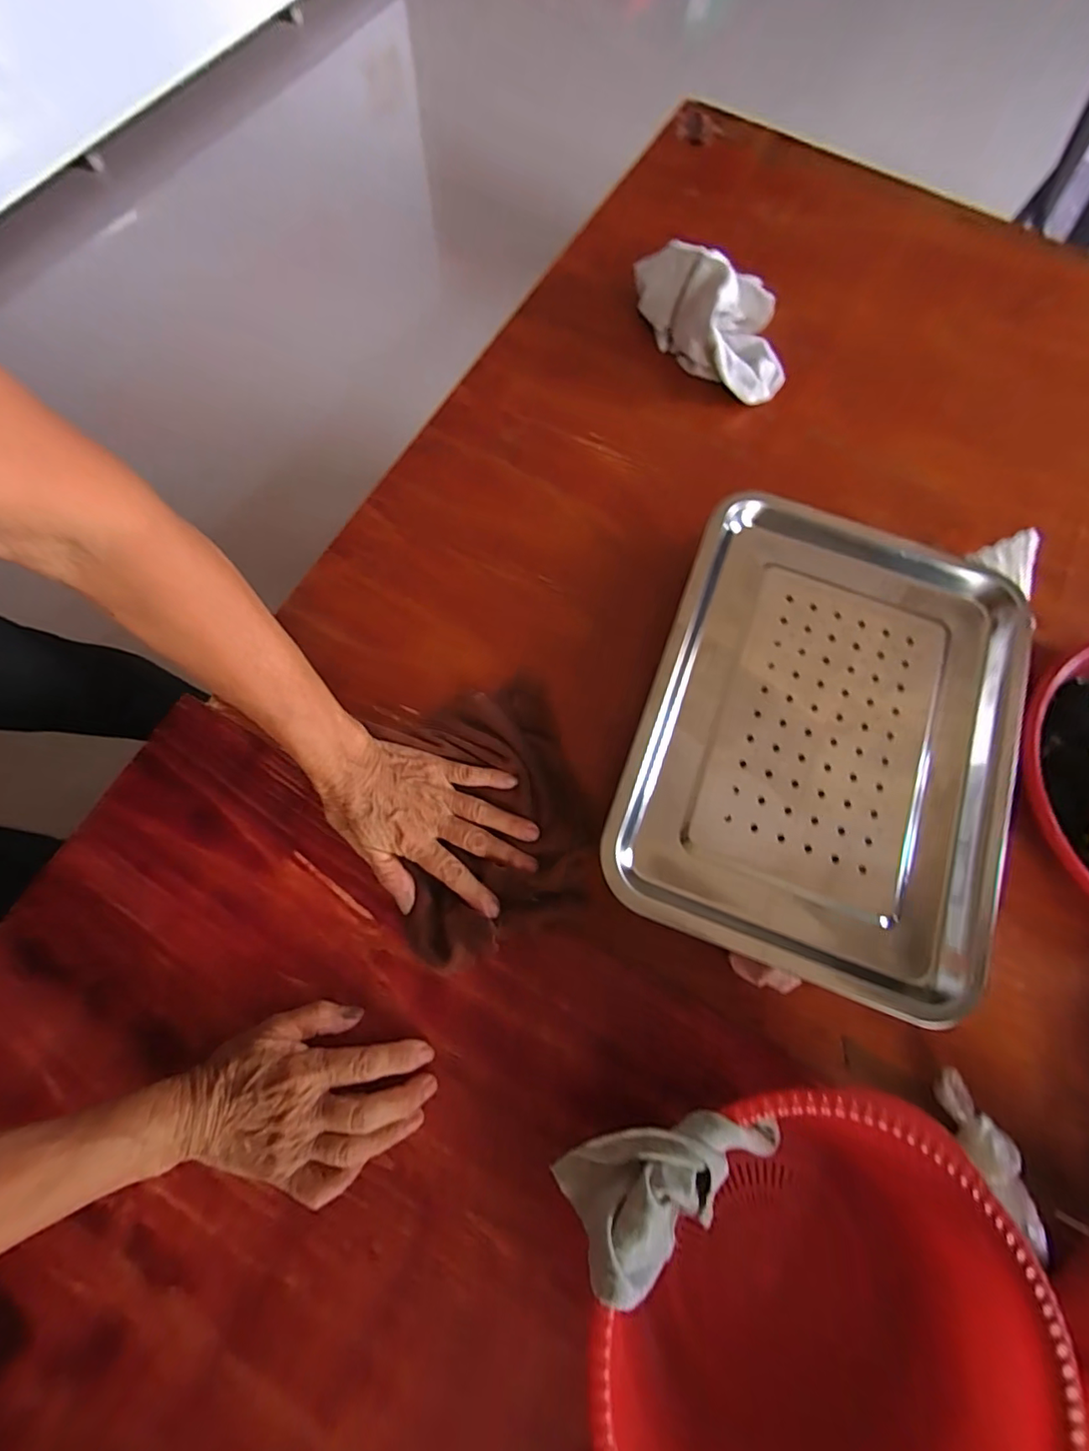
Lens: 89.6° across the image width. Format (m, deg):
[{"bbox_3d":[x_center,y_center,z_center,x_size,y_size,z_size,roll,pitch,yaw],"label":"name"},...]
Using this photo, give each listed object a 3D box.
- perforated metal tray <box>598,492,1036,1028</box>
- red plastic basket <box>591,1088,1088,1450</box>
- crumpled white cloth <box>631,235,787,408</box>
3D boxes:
[{"bbox_3d":[0.216,0.005,0.425,0.269,0.052,0.352,20,74,4],"label":"perforated metal tray"},{"bbox_3d":[0.145,0.334,0.304,0.215,0.085,0.243,42,76,10],"label":"red plastic basket"},{"bbox_3d":[0.170,-0.398,0.527,0.099,0.074,0.167,-28,76,-10],"label":"crumpled white cloth"}]

